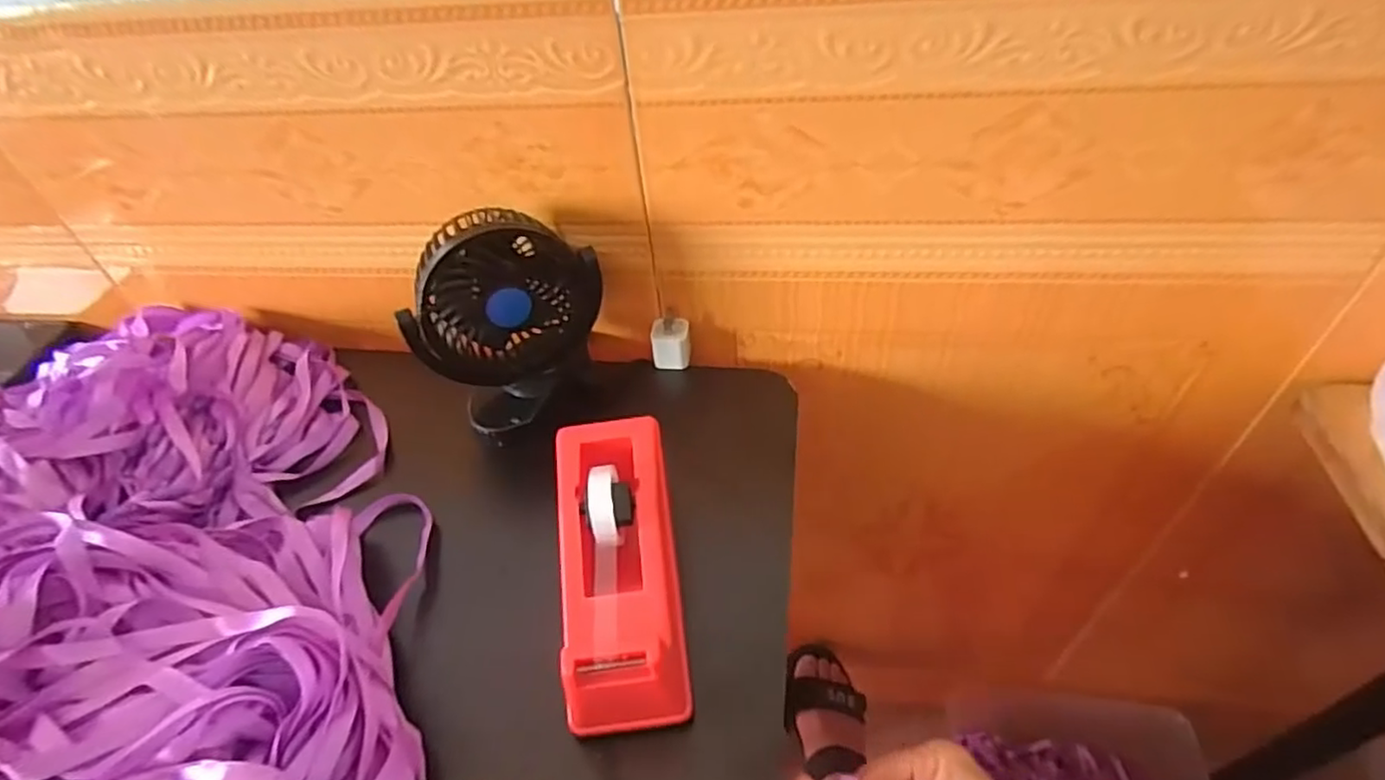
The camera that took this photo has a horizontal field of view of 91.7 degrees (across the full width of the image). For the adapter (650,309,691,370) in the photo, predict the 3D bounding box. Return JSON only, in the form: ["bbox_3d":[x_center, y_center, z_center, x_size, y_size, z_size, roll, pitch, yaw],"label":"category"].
[{"bbox_3d":[-0.016,-0.036,0.501,0.028,0.038,0.029,-1,44,1],"label":"adapter"}]

